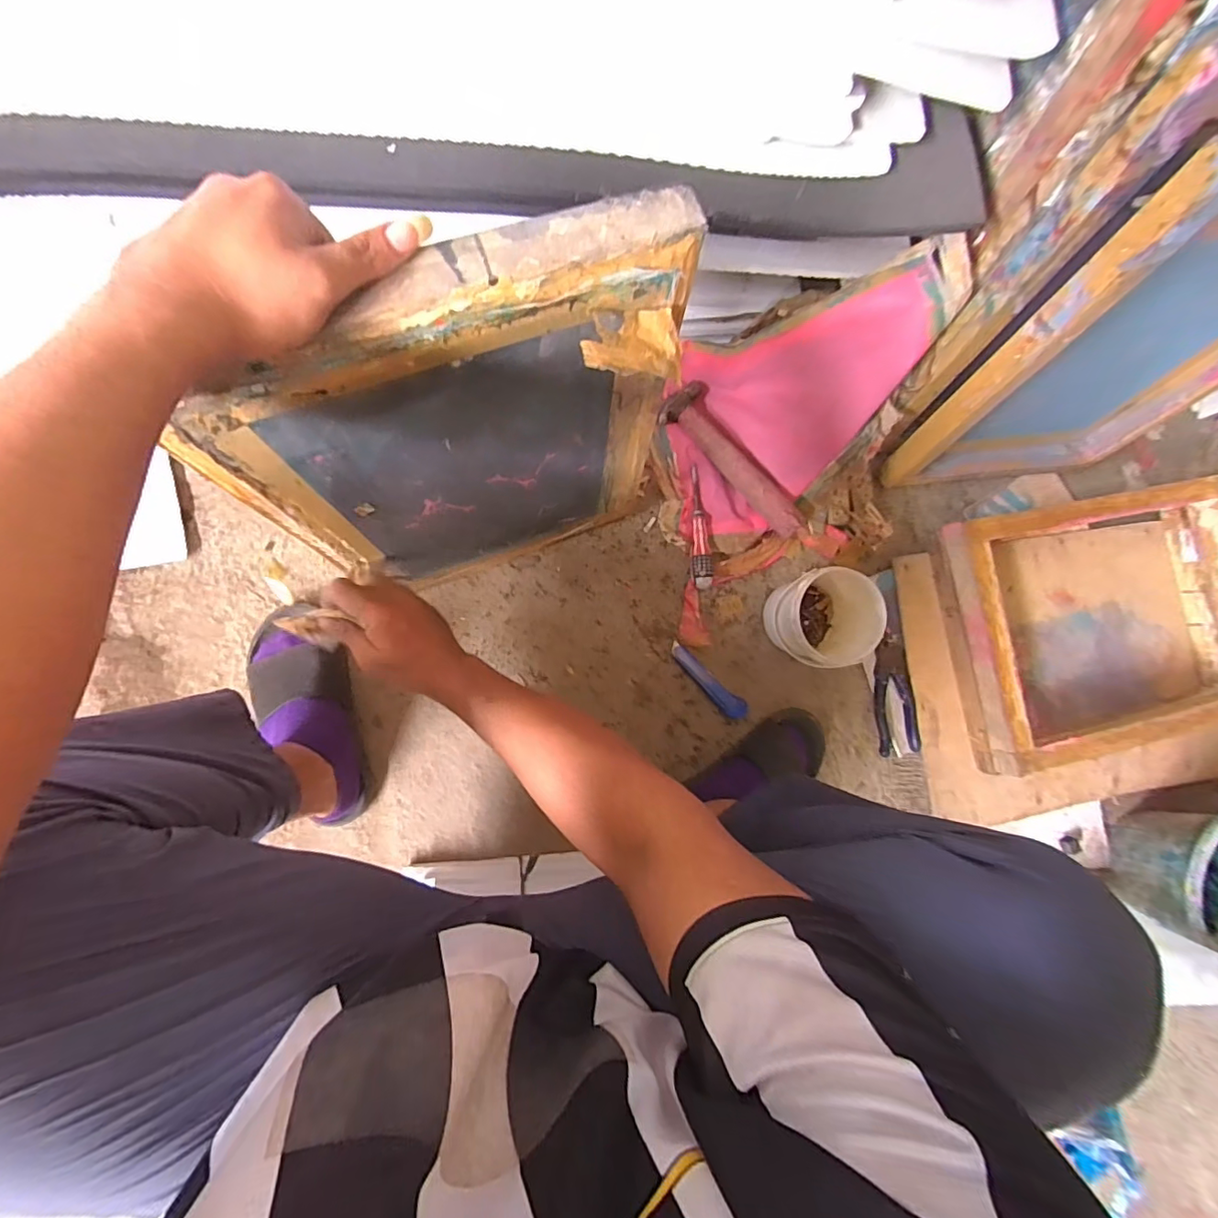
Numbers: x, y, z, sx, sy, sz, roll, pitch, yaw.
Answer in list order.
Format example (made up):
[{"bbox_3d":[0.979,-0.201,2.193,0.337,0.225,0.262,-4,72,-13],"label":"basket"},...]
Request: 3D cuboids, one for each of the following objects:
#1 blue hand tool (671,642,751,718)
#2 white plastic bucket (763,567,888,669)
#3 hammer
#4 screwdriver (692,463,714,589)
[{"bbox_3d":[0.145,0.108,0.787,0.145,0.020,0.033,44,82,-4],"label":"blue hand tool"},{"bbox_3d":[0.290,0.013,0.758,0.122,0.131,0.130,-5,88,-9],"label":"white plastic bucket"},{"bbox_3d":[0.189,-0.219,0.773,0.266,0.045,0.085,45,82,-4],"label":"hammer"},{"bbox_3d":[0.131,-0.118,0.762,0.024,0.021,0.175,0,87,-9],"label":"screwdriver"}]

